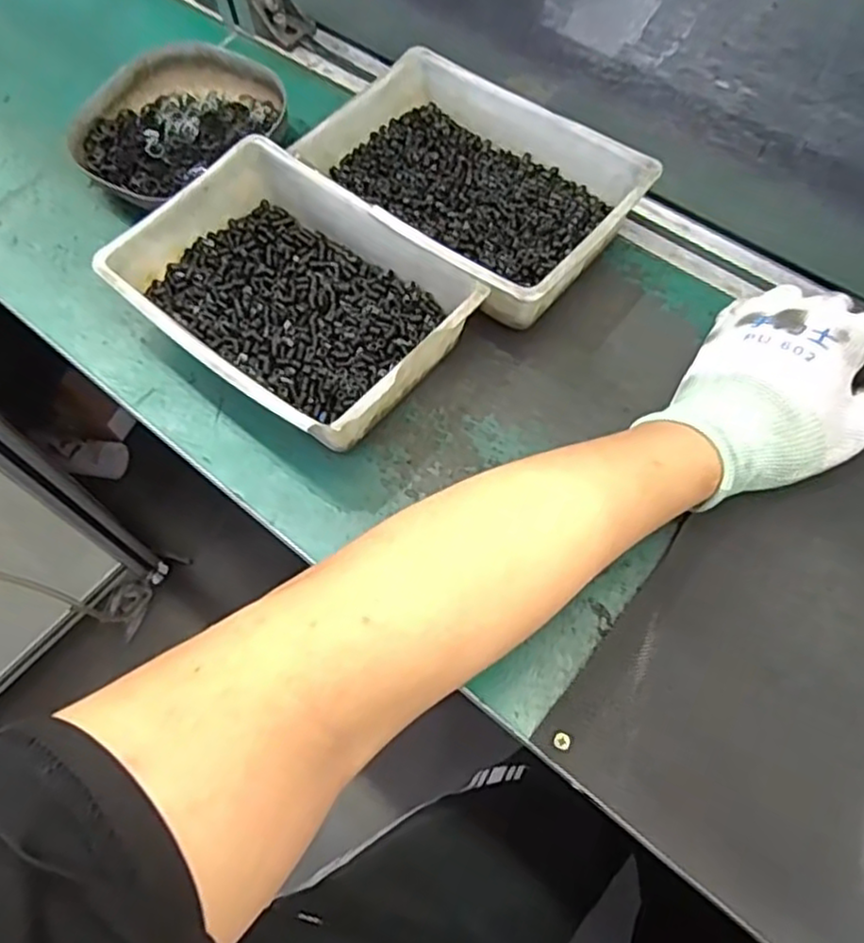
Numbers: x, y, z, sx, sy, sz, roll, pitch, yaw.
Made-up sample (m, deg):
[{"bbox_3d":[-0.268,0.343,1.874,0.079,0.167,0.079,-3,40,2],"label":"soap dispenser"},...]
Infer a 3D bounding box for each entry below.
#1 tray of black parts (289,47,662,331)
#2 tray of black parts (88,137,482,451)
[{"bbox_3d":[0.026,-0.188,0.467,0.201,0.057,0.138,38,72,18],"label":"tray of black parts"},{"bbox_3d":[-0.086,-0.106,0.435,0.198,0.056,0.137,36,71,17],"label":"tray of black parts"}]

